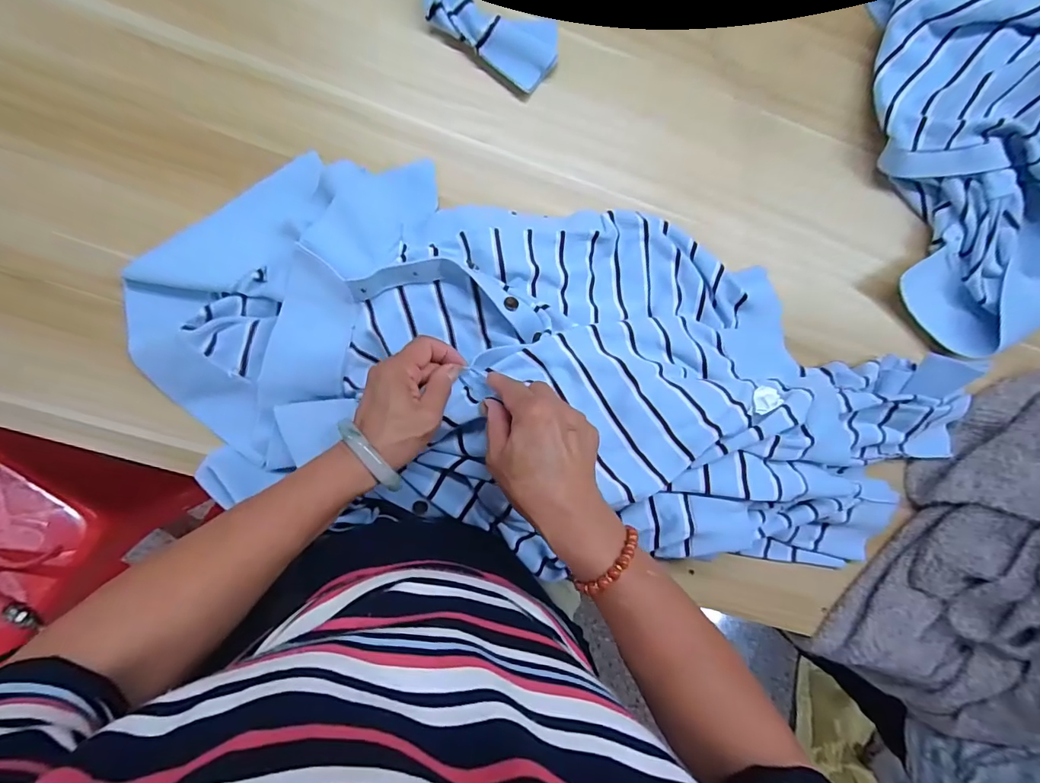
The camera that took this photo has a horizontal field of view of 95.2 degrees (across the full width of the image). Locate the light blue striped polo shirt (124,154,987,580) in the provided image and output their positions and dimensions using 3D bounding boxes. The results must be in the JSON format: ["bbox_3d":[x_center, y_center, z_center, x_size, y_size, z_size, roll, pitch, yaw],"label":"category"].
[{"bbox_3d":[0.046,-0.011,0.463,0.815,0.109,0.328,12,95,-4],"label":"light blue striped polo shirt"}]

